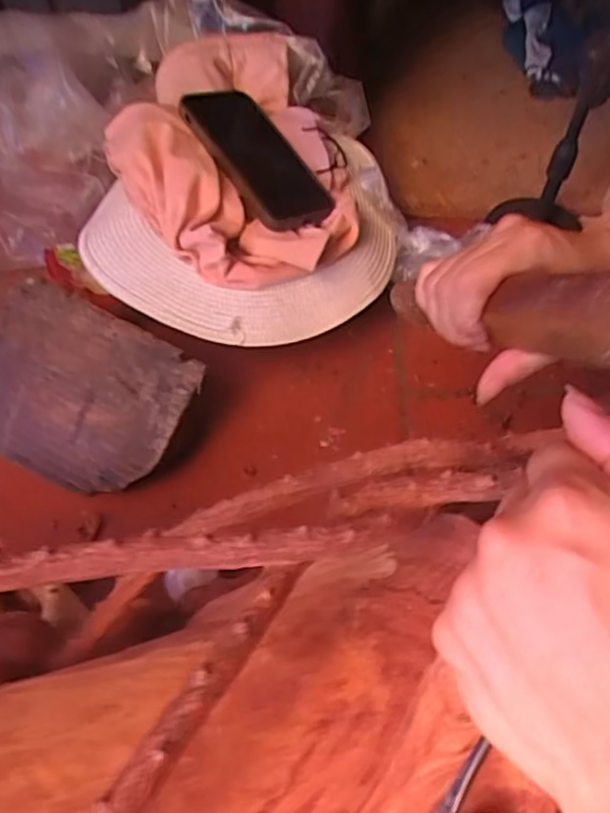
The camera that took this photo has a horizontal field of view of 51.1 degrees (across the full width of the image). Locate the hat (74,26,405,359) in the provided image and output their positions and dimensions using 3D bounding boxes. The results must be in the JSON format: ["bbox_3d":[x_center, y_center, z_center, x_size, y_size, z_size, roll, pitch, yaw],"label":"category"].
[{"bbox_3d":[-0.063,-0.210,0.589,0.280,0.124,0.300,1,54,-1],"label":"hat"}]

